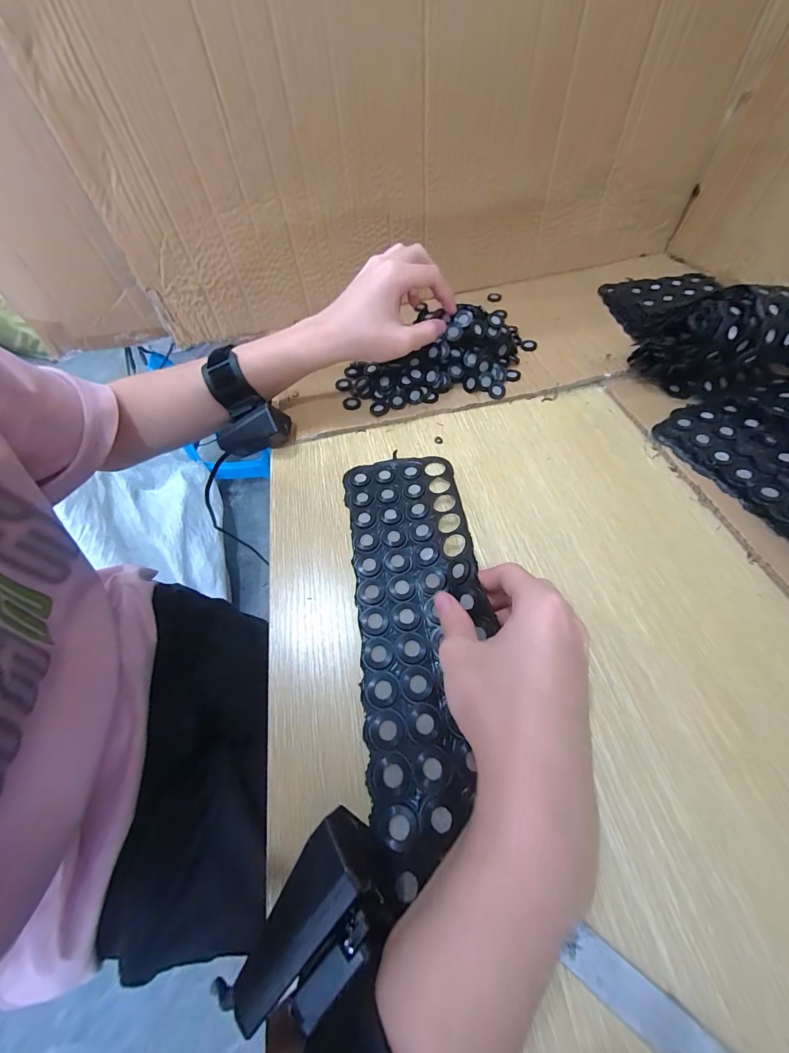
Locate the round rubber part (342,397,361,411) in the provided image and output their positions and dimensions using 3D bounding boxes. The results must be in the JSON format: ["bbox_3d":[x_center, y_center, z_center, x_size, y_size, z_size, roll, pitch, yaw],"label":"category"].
[{"bbox_3d":[-0.045,-0.131,0.372,0.019,0.004,0.021,-2,57,1],"label":"round rubber part"}]

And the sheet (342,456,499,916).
[{"bbox_3d":[0.017,0.053,0.248,0.093,0.017,0.280,-9,57,0],"label":"sheet"}]

